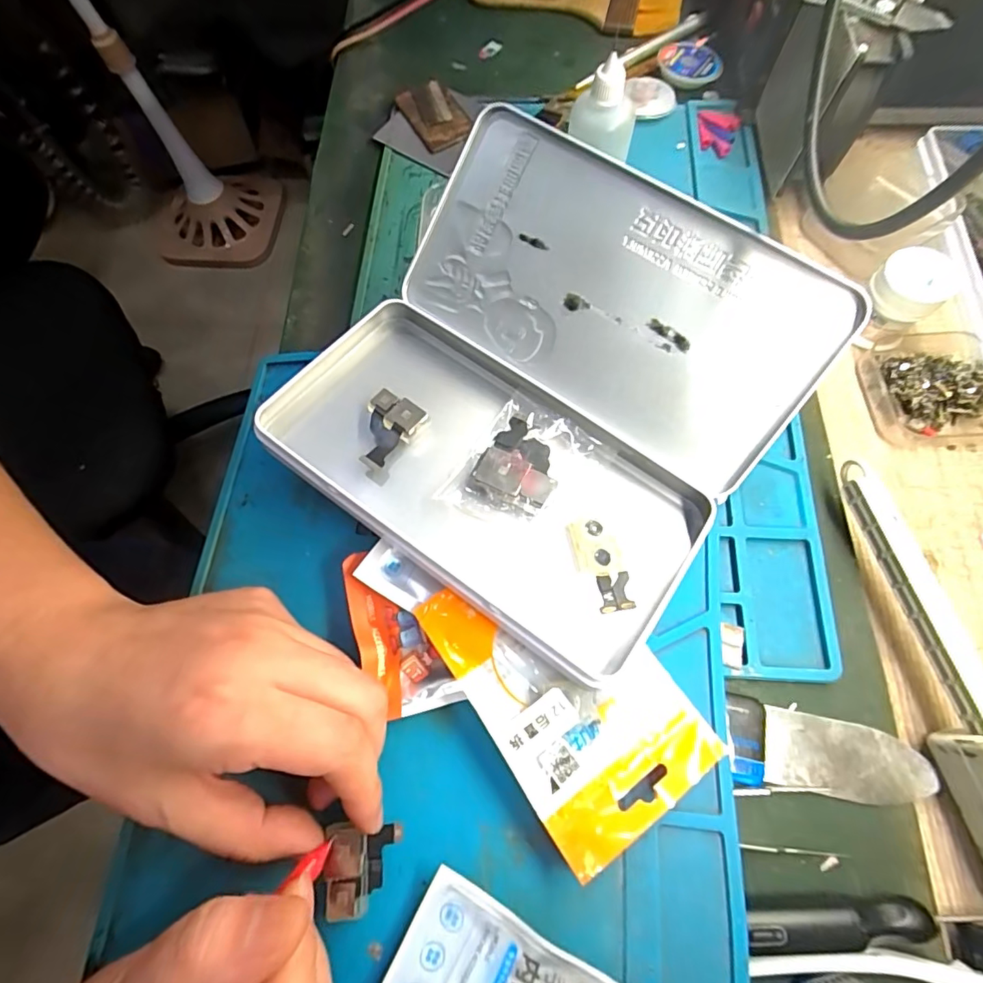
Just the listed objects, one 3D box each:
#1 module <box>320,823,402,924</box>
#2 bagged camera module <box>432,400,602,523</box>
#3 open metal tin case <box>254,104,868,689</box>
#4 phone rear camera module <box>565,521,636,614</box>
[{"bbox_3d":[-0.049,0.142,0.191,0.028,0.005,0.029,1,71,0],"label":"module"},{"bbox_3d":[0.013,-0.012,0.237,0.047,0.011,0.065,31,74,10],"label":"bagged camera module"},{"bbox_3d":[0.021,-0.049,0.231,0.193,0.070,0.188,35,74,11],"label":"open metal tin case"},{"bbox_3d":[0.047,0.032,0.222,0.020,0.004,0.041,-19,72,-6],"label":"phone rear camera module"}]

